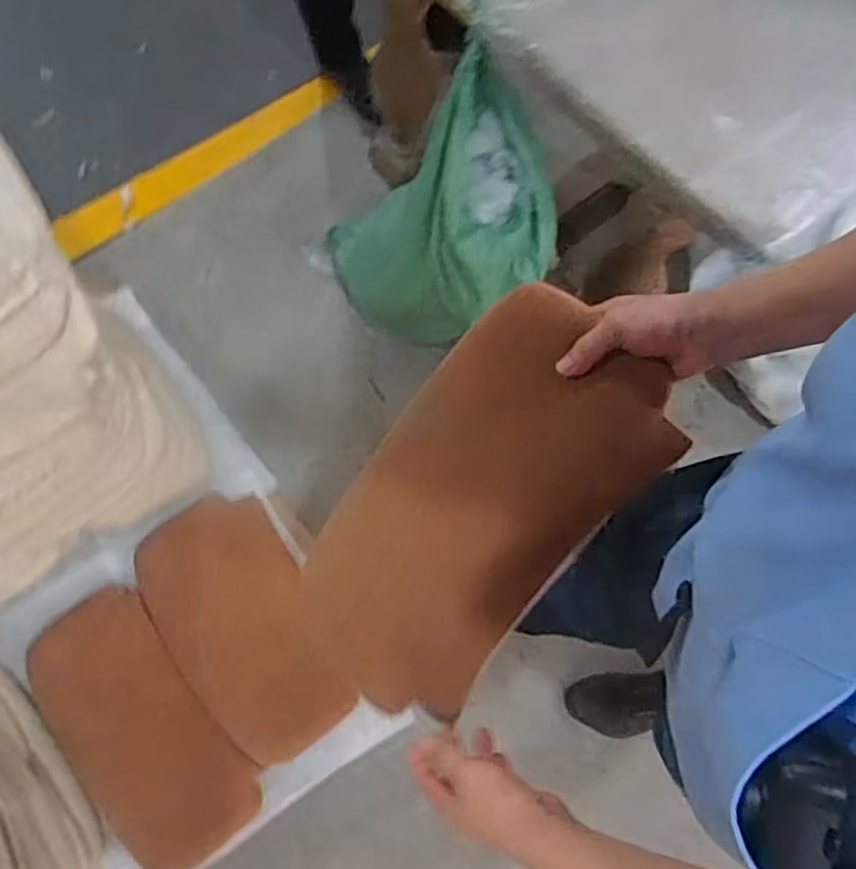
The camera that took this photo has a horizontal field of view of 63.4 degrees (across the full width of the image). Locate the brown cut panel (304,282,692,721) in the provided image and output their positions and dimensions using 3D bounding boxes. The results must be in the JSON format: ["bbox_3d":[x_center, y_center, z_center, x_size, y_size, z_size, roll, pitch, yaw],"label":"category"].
[{"bbox_3d":[0.040,0.079,0.670,0.220,0.056,0.421,39,111,11],"label":"brown cut panel"}]

